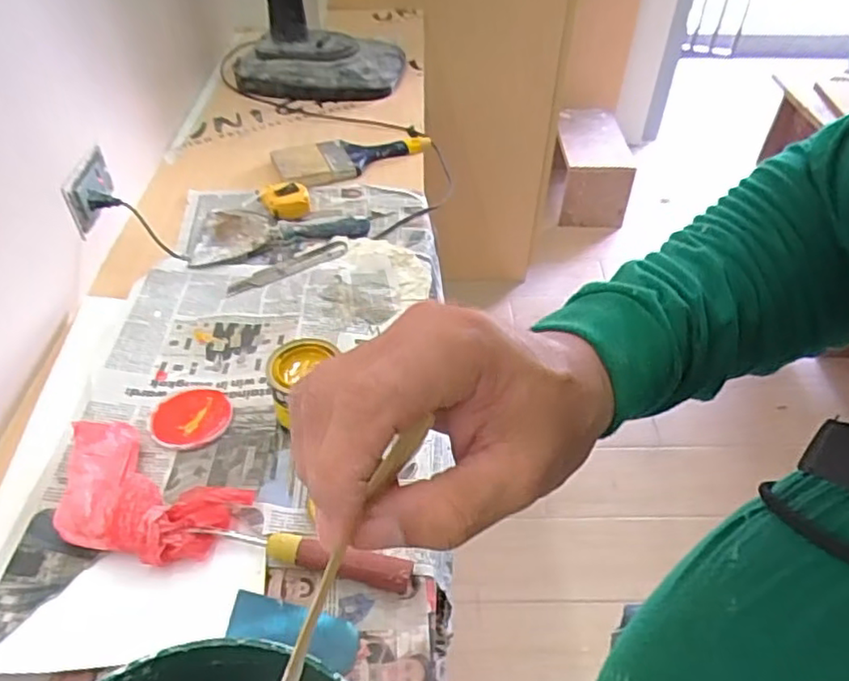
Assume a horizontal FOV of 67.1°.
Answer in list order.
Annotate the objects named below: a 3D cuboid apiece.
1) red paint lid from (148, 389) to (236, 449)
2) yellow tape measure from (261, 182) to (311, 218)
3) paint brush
[{"bbox_3d":[-0.231,0.075,0.638,0.074,0.006,0.076,0,44,0],"label":"red paint lid"},{"bbox_3d":[-0.197,-0.198,0.901,0.067,0.035,0.061,-9,45,-10],"label":"yellow tape measure"},{"bbox_3d":[-0.104,-0.292,1.005,0.247,0.028,0.097,-18,47,-18],"label":"paint brush"}]

